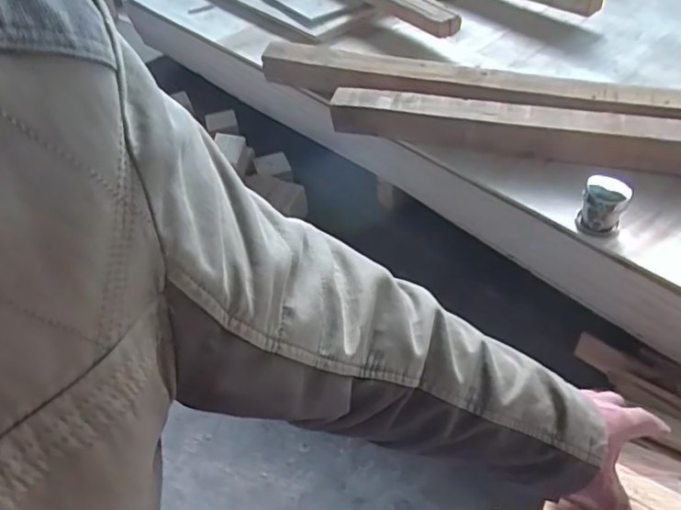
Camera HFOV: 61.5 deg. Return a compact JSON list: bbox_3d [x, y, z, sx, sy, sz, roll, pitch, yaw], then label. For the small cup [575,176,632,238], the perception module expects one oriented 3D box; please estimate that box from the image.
[{"bbox_3d":[0.478,-0.088,1.043,0.074,0.089,0.080,20,52,24],"label":"small cup"}]

